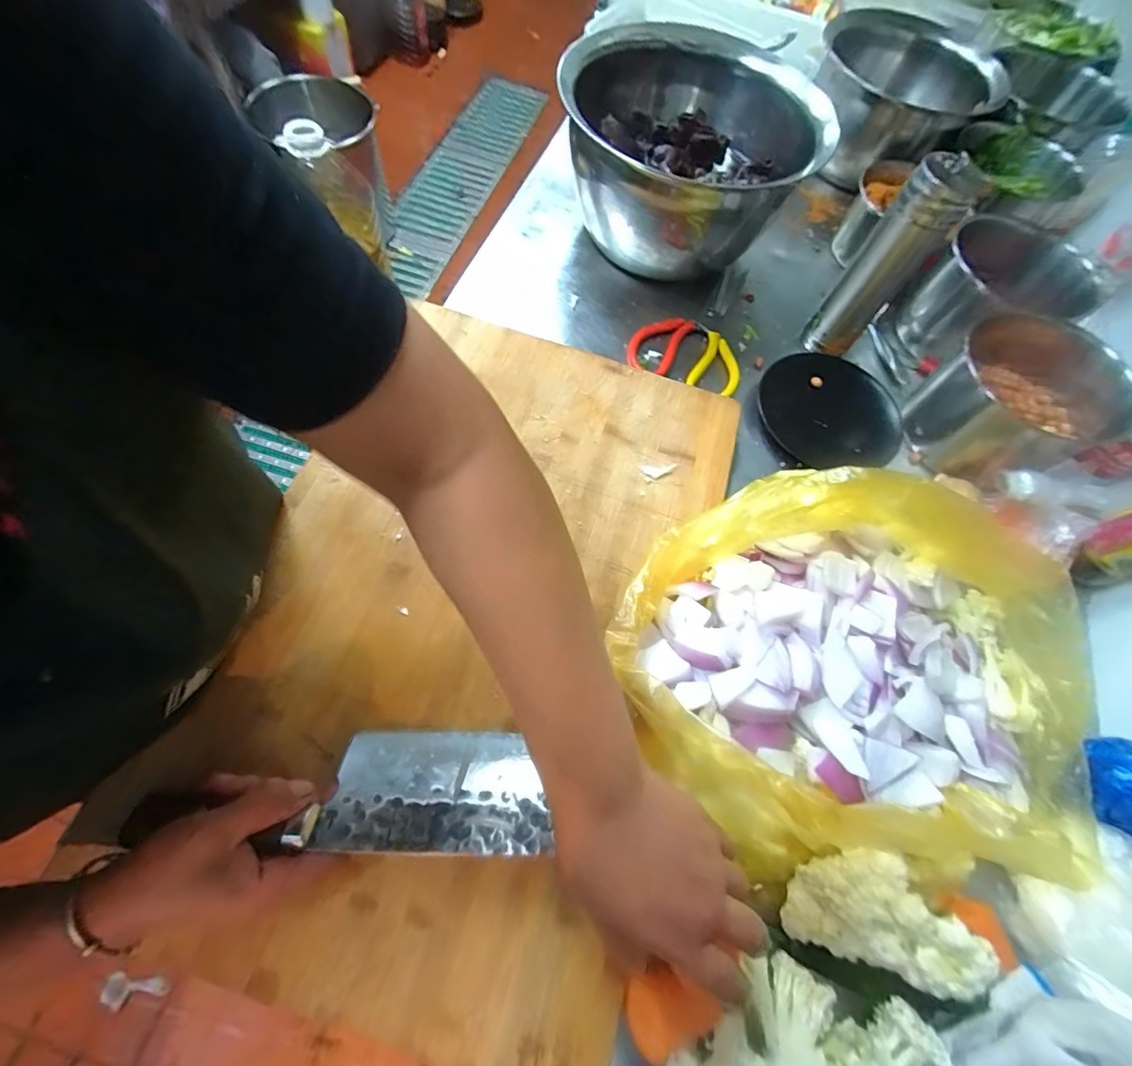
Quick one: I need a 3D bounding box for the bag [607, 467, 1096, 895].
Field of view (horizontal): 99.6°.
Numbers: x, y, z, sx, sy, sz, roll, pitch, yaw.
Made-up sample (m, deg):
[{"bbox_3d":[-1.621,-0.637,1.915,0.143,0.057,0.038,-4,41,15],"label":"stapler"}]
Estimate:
[{"bbox_3d":[0.214,0.094,0.353,0.308,0.129,0.272,-15,69,-12],"label":"bag"}]

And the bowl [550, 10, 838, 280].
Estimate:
[{"bbox_3d":[0.138,-0.478,0.605,0.285,0.147,0.301,2,67,-5],"label":"bowl"}]

